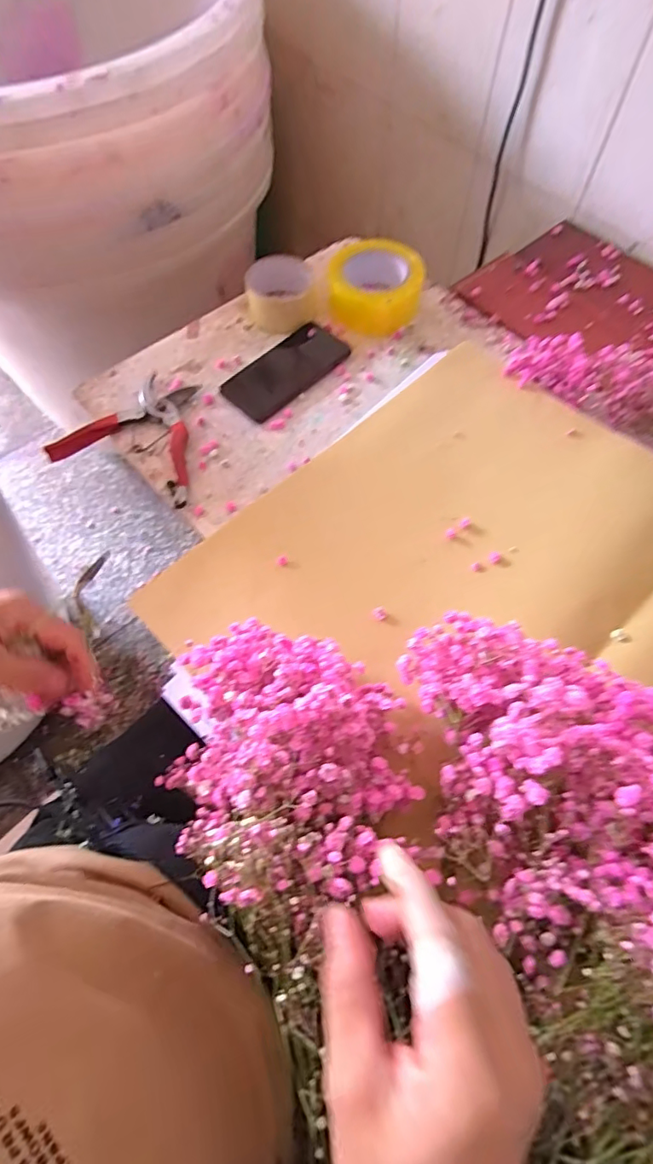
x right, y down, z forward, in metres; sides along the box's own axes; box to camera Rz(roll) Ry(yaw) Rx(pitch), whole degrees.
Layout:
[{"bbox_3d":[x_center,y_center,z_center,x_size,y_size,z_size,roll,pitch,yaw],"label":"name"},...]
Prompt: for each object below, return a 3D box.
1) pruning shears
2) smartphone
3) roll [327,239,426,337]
[{"bbox_3d":[-0.203,-0.174,0.604,0.177,0.020,0.152,21,66,9],"label":"pruning shears"},{"bbox_3d":[-0.049,-0.258,0.656,0.080,0.010,0.152,41,71,17],"label":"smartphone"},{"bbox_3d":[0.062,-0.377,0.690,0.114,0.061,0.114,0,64,0],"label":"roll"}]

